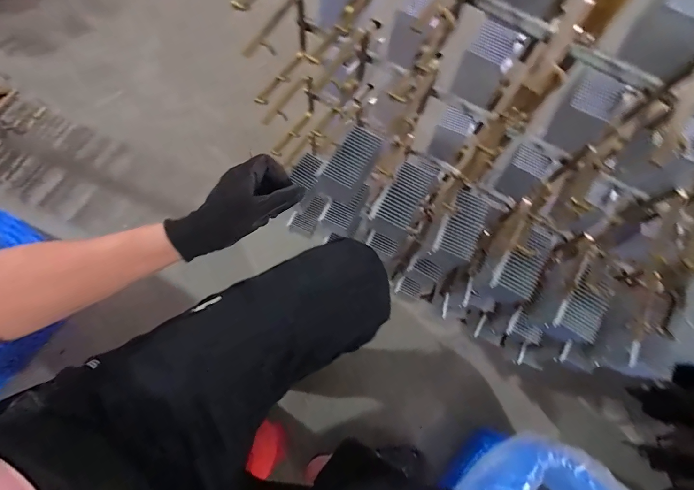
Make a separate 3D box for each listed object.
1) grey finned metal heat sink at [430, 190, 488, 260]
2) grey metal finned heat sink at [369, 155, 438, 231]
[{"bbox_3d":[0.159,-0.029,0.476,0.055,0.013,0.105,25,72,7],"label":"grey finned metal heat sink"},{"bbox_3d":[0.082,-0.074,0.488,0.054,0.016,0.111,29,72,8],"label":"grey metal finned heat sink"}]

